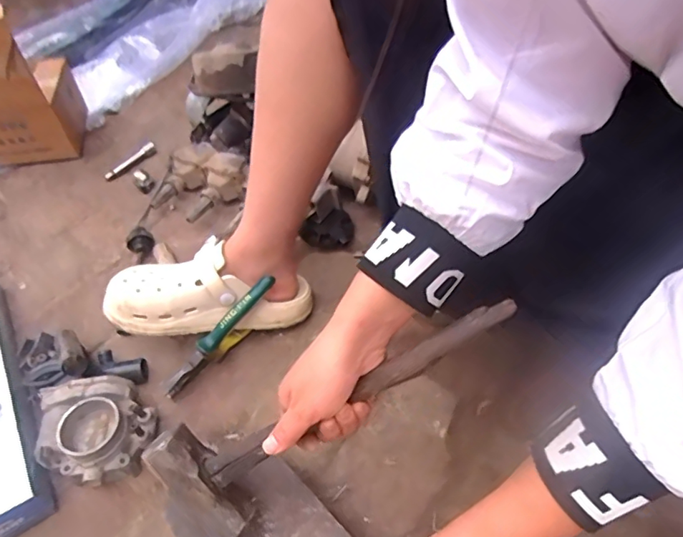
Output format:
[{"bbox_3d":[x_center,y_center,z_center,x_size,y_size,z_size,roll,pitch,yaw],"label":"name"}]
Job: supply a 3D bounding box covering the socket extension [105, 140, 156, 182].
[{"bbox_3d":[-0.387,-0.197,0.951,0.023,0.017,0.111,31,59,27],"label":"socket extension"}]

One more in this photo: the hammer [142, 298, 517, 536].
[{"bbox_3d":[-0.018,0.106,0.427,0.334,0.104,0.045,-38,6,16],"label":"hammer"}]

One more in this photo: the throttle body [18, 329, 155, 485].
[{"bbox_3d":[-0.295,0.153,0.606,0.125,0.060,0.194,-23,52,-14],"label":"throttle body"}]

